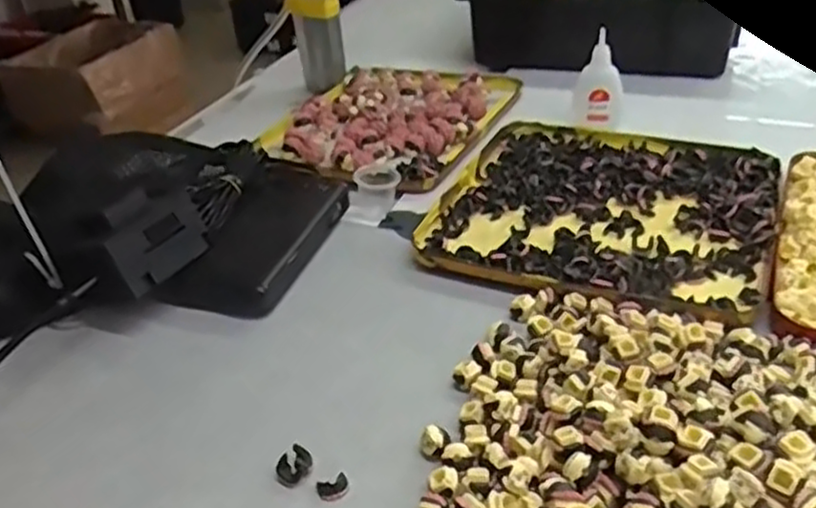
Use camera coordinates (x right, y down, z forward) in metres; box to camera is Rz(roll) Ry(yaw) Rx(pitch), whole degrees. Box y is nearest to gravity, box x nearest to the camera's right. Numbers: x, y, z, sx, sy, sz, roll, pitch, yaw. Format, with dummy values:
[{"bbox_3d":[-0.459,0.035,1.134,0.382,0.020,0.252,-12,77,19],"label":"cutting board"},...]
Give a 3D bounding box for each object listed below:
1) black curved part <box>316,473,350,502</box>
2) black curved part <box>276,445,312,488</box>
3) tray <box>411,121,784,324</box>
[{"bbox_3d":[-0.039,0.120,0.385,0.016,0.004,0.012,-14,33,-11],"label":"black curved part"},{"bbox_3d":[-0.060,0.111,0.394,0.021,0.009,0.015,-26,37,-27],"label":"black curved part"},{"bbox_3d":[0.152,-0.040,0.583,0.240,0.015,0.242,10,36,25],"label":"tray"}]

